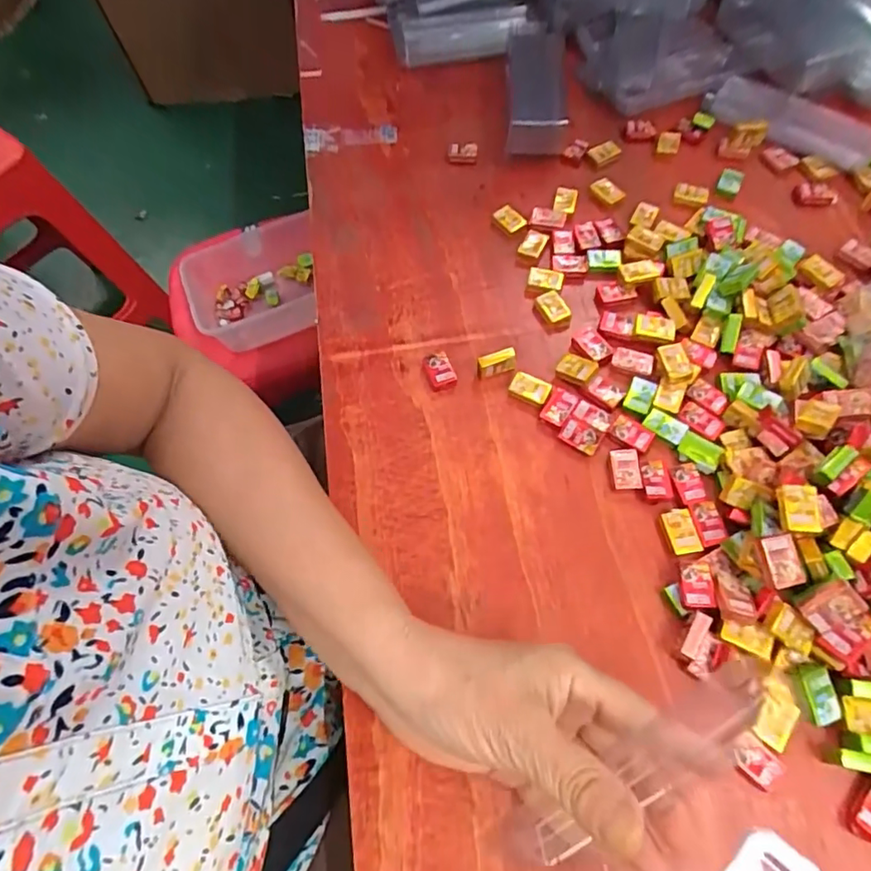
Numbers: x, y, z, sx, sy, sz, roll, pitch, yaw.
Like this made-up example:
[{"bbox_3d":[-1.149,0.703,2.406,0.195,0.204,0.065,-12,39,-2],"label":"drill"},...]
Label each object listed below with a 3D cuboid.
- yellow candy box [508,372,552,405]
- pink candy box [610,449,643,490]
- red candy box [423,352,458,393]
[{"bbox_3d":[0.063,-0.031,0.369,0.027,0.007,0.017,22,67,14],"label":"yellow candy box"},{"bbox_3d":[0.118,0.020,0.338,0.016,0.004,0.026,-1,64,3],"label":"pink candy box"},{"bbox_3d":[0.003,-0.044,0.378,0.017,0.009,0.025,-23,65,-7],"label":"red candy box"}]

